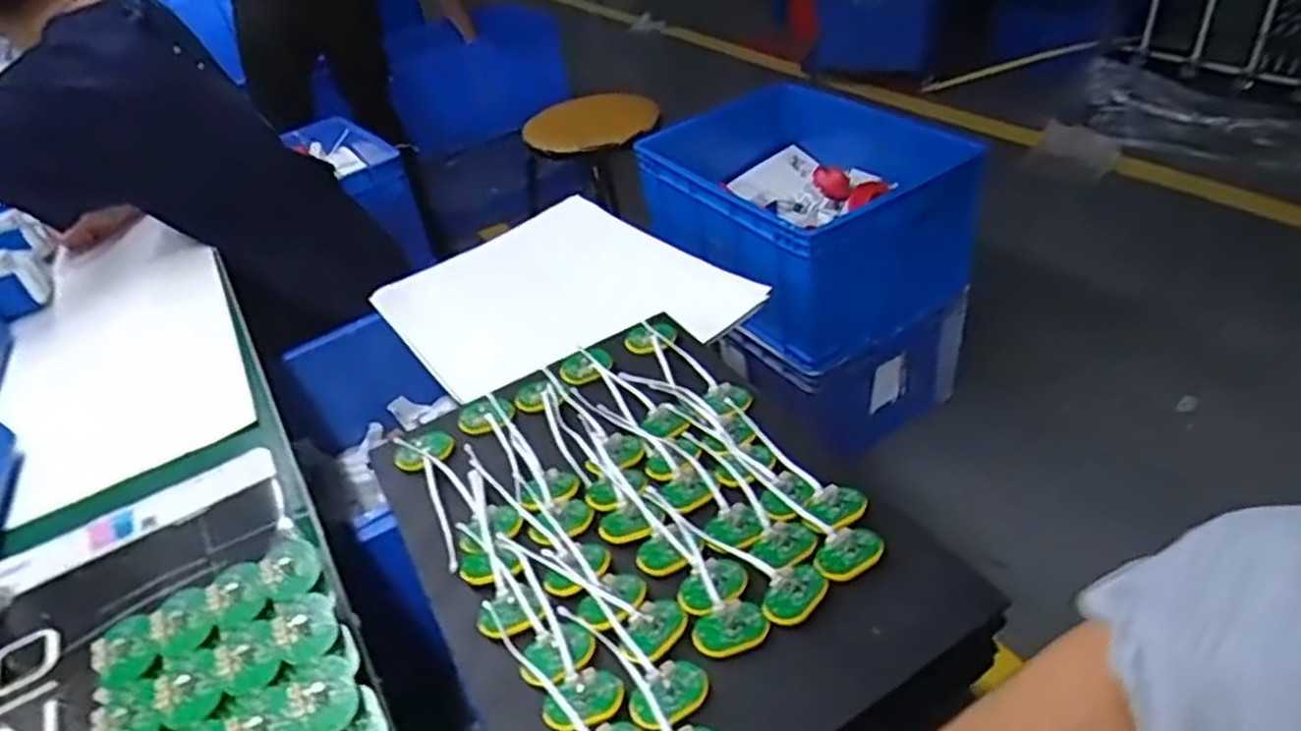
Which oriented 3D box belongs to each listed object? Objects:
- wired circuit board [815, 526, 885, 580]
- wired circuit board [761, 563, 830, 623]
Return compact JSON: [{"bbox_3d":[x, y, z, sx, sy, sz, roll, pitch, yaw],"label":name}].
[{"bbox_3d":[0.153,0.144,0.593,0.054,0.004,0.037,-36,56,-19],"label":"wired circuit board"},{"bbox_3d":[0.109,0.172,0.579,0.055,0.014,0.035,-29,40,-29],"label":"wired circuit board"}]

